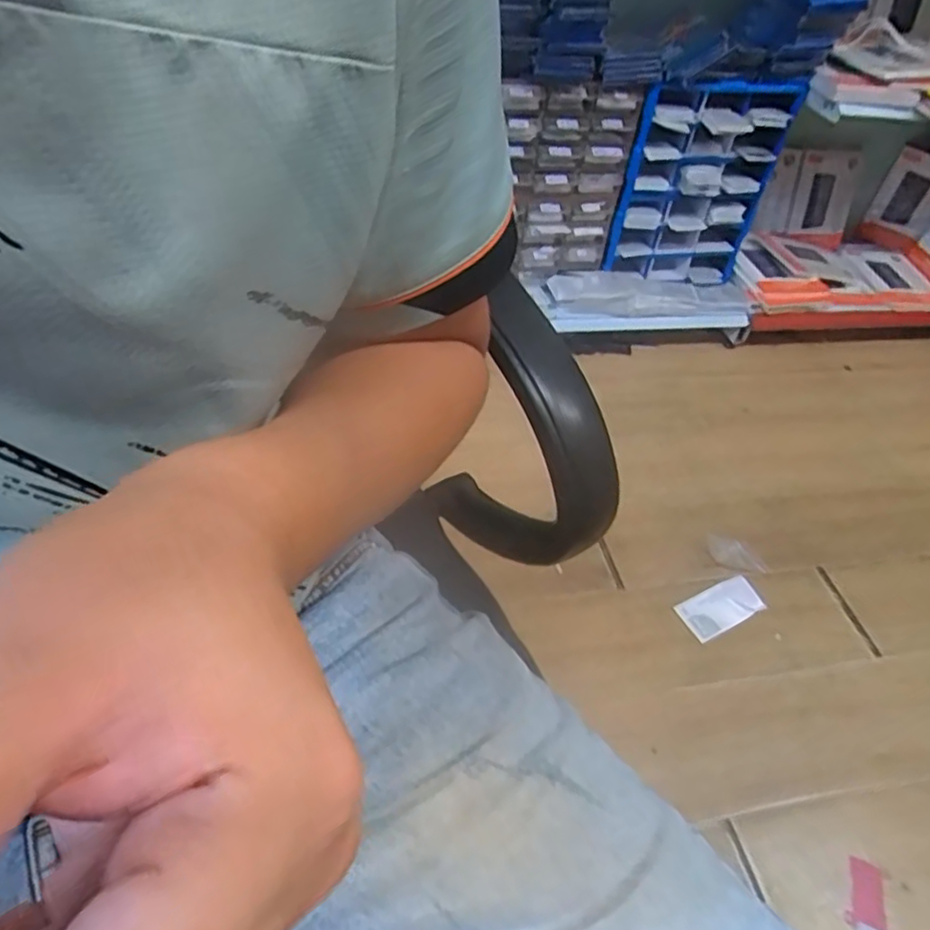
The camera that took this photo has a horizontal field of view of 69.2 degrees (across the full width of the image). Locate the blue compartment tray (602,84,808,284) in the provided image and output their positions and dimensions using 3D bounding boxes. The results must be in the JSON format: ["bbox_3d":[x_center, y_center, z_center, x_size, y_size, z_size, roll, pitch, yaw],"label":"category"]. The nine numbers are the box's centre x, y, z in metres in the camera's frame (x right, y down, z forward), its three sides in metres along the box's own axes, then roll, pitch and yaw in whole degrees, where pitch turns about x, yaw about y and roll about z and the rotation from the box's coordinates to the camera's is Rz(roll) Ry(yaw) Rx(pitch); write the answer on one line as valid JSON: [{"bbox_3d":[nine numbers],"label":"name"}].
[{"bbox_3d":[0.545,-0.666,1.617,0.409,0.456,0.118,-6,39,-15],"label":"blue compartment tray"}]

